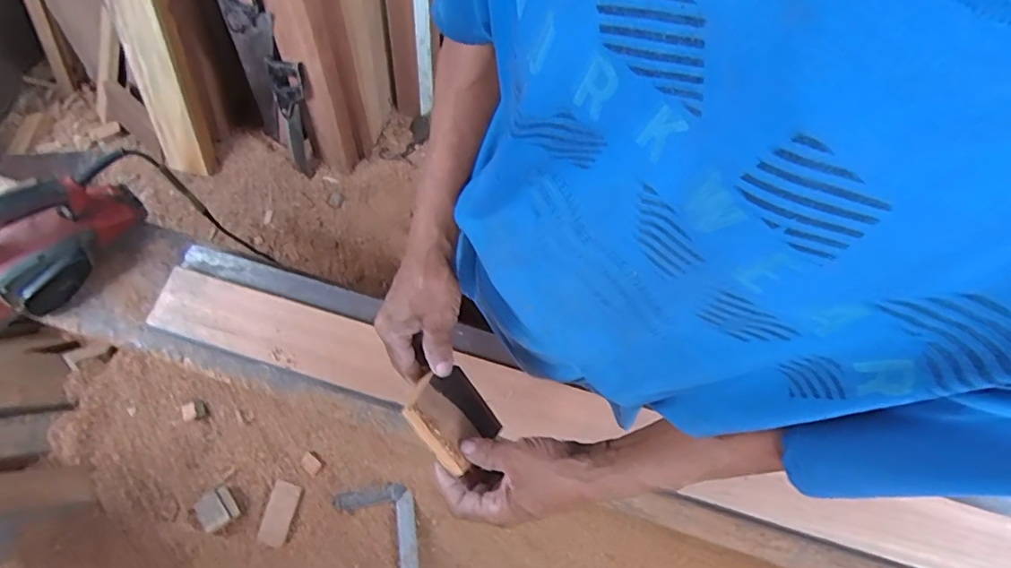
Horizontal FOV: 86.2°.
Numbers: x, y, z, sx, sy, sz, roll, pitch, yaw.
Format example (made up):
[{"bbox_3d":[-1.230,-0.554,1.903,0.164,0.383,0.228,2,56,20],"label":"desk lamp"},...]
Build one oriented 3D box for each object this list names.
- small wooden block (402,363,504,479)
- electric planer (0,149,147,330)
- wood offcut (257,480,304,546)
[{"bbox_3d":[-0.050,0.125,0.507,0.017,0.085,0.080,-34,92,33],"label":"small wooden block"},{"bbox_3d":[-0.644,-0.067,0.731,0.119,0.141,0.299,41,77,11],"label":"electric planer"},{"bbox_3d":[-0.395,0.401,0.946,0.053,0.011,0.104,15,73,4],"label":"wood offcut"}]

